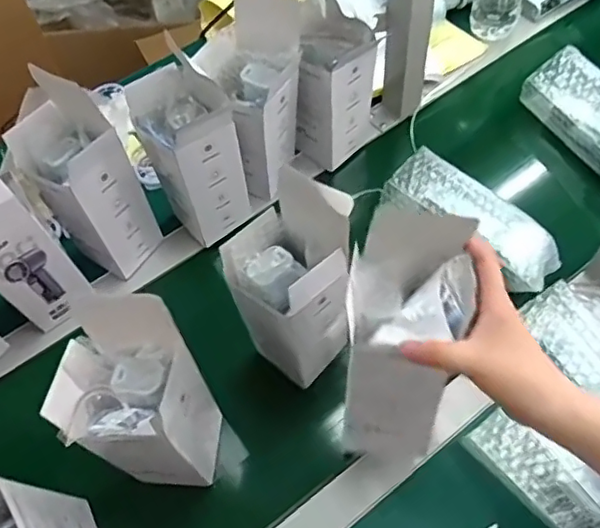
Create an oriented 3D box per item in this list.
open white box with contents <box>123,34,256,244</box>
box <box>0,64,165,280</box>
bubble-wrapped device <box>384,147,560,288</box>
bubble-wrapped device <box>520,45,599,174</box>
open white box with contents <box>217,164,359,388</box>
[{"bbox_3d":[-0.115,-0.116,0.640,0.089,0.187,0.094,-27,62,-11],"label":"open white box with contents"},{"bbox_3d":[-0.226,-0.083,0.617,0.093,0.210,0.084,29,66,19],"label":"box"},{"bbox_3d":[0.189,-0.050,0.638,0.070,0.035,0.200,-41,66,-18],"label":"bubble-wrapped device"},{"bbox_3d":[0.367,-0.178,0.715,0.056,0.070,0.195,-26,62,-10],"label":"bubble-wrapped device"},{"bbox_3d":[-0.002,0.021,0.513,0.087,0.212,0.103,-41,65,-18],"label":"open white box with contents"}]

